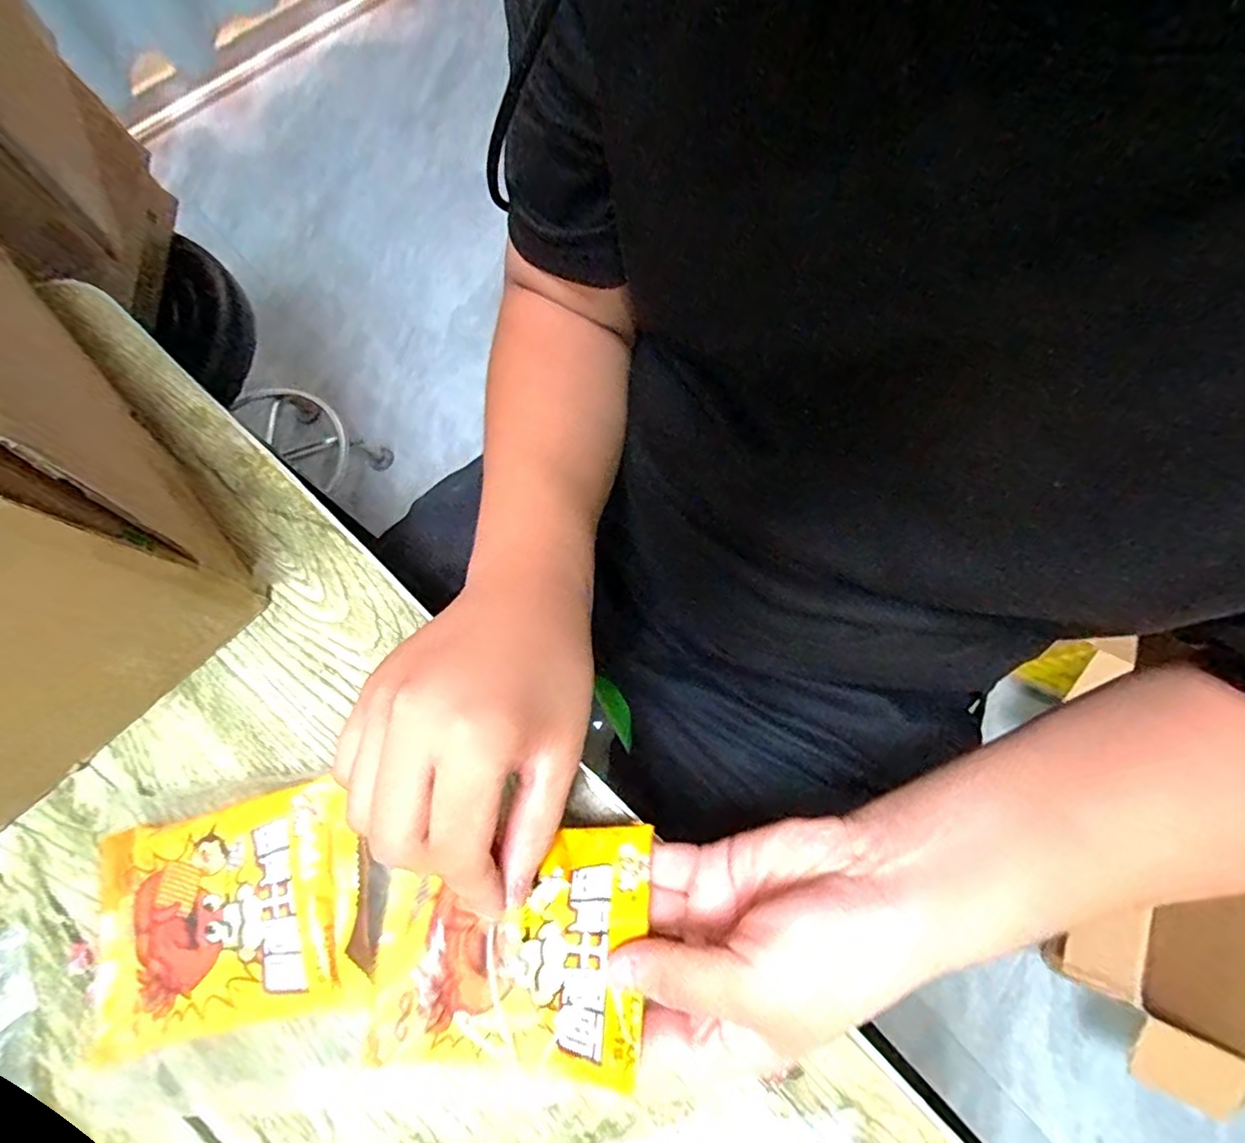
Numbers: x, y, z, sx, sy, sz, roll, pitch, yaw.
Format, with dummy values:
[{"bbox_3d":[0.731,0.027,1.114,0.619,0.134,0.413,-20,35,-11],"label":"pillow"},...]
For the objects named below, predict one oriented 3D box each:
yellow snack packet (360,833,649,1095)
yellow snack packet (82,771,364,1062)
[{"bbox_3d":[-0.047,0.151,0.246,0.110,0.021,0.087,3,73,2],"label":"yellow snack packet"},{"bbox_3d":[-0.180,0.153,0.269,0.126,0.020,0.091,-14,73,-4],"label":"yellow snack packet"}]

